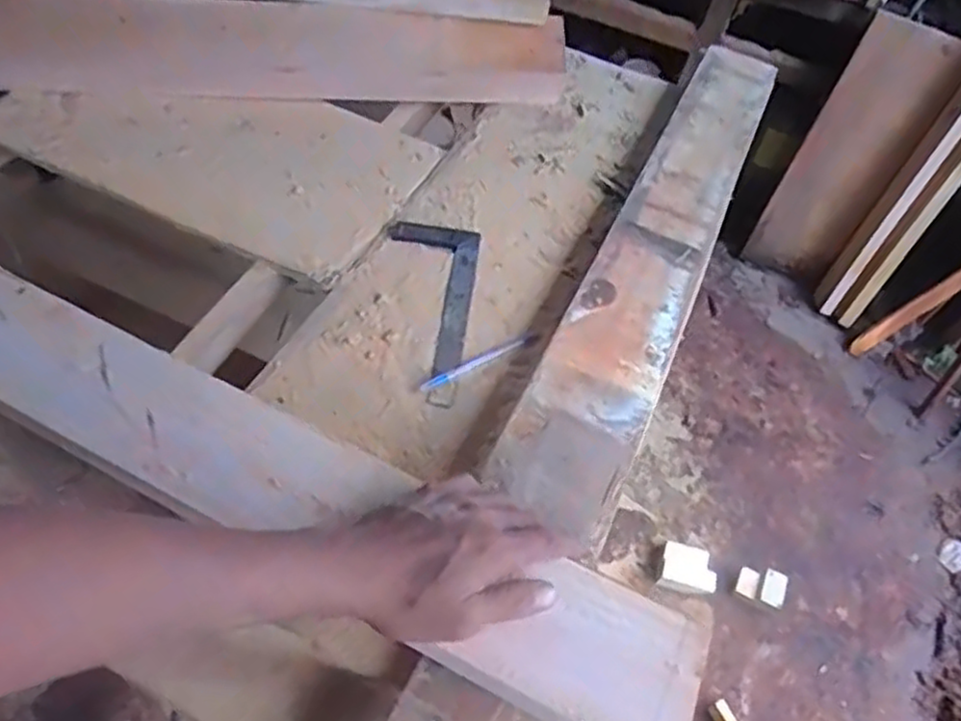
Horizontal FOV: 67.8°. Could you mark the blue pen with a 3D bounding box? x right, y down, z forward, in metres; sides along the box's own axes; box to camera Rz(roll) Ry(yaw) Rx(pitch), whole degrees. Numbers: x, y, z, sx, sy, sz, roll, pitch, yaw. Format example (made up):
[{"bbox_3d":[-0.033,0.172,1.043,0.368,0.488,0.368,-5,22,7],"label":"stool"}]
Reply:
[{"bbox_3d":[-0.001,0.000,0.735,0.142,0.004,0.013,-27,60,-27],"label":"blue pen"}]

